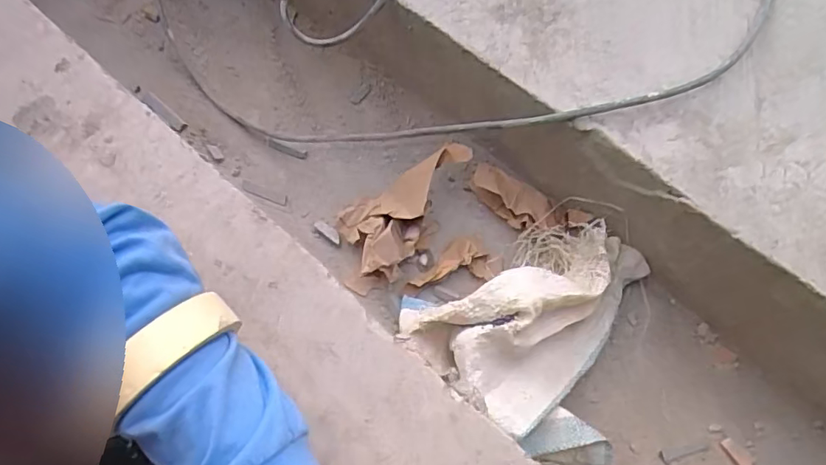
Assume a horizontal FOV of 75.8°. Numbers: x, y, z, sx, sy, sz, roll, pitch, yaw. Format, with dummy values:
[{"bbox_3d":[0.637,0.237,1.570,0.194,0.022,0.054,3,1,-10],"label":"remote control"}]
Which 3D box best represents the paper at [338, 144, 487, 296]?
[{"bbox_3d":[-0.003,-0.012,0.674,0.180,0.074,0.150,-13,69,-2],"label":"paper"}]

